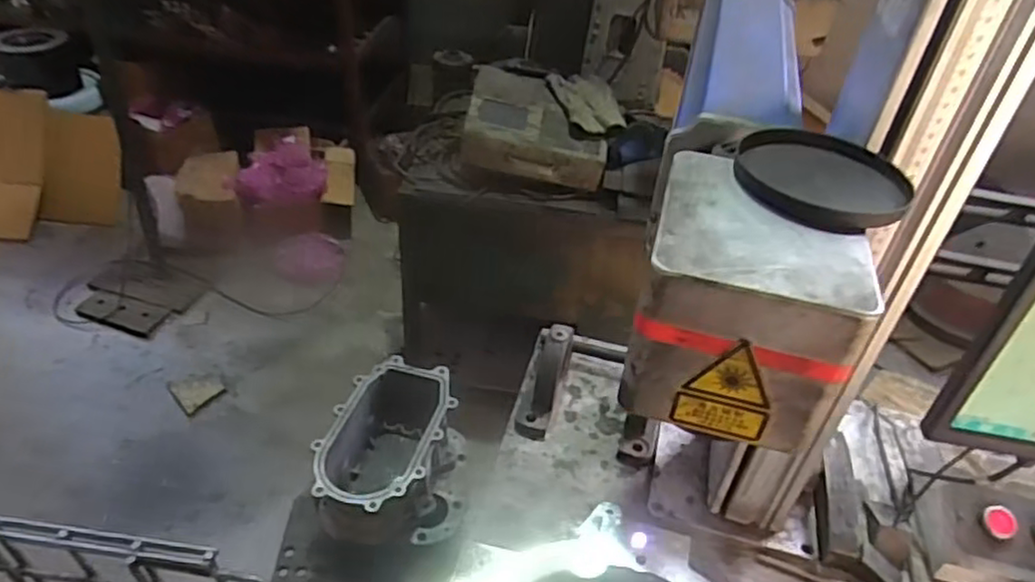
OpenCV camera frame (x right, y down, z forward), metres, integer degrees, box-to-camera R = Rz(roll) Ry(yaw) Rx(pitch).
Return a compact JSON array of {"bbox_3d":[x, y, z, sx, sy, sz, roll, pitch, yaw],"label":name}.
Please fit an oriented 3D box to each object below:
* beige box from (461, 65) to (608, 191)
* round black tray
[{"bbox_3d":[0.043,-0.362,1.509,0.298,0.131,0.252,6,40,2],"label":"beige box"},{"bbox_3d":[0.160,-0.061,0.363,0.080,0.014,0.082,3,40,-2],"label":"round black tray"}]

